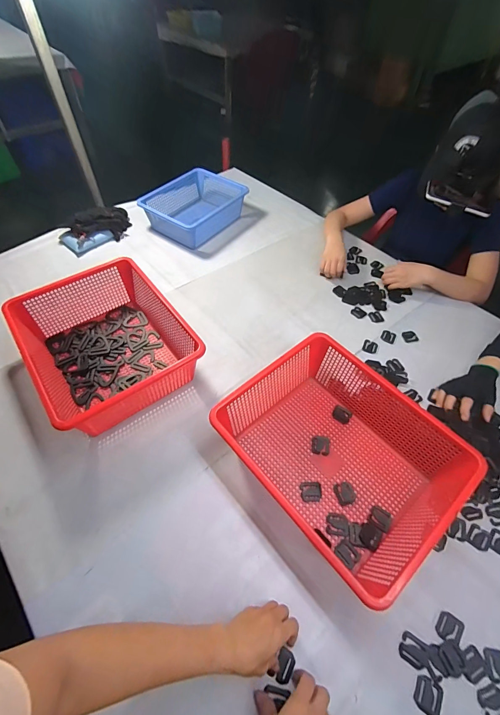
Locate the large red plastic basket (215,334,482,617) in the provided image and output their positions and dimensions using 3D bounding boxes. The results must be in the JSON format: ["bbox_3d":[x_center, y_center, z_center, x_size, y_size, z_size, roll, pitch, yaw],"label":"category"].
[{"bbox_3d":[0.167,0.168,0.610,0.326,0.129,0.378,-34,62,-22],"label":"large red plastic basket"}]

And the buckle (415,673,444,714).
[{"bbox_3d":[0.256,0.484,0.463,0.037,0.004,0.039,26,59,16],"label":"buckle"}]

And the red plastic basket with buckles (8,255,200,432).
[{"bbox_3d":[-0.319,-0.034,0.742,0.309,0.136,0.383,-32,61,-21],"label":"red plastic basket with buckles"}]

